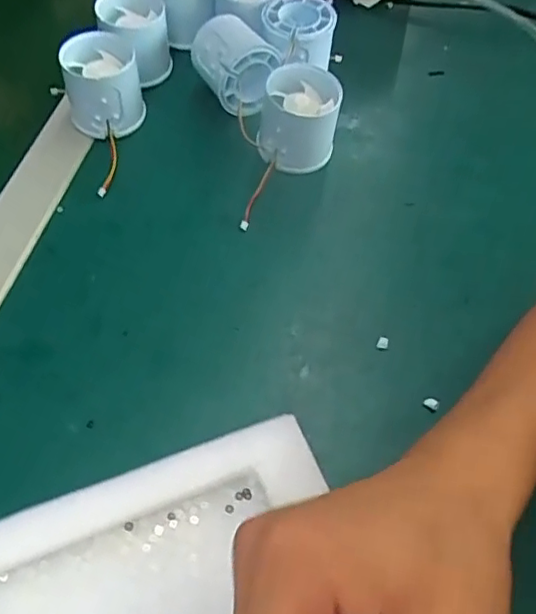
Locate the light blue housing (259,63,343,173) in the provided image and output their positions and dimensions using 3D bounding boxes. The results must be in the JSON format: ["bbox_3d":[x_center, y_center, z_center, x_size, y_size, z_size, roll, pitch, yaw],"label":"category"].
[{"bbox_3d":[0.022,-0.129,0.425,0.051,0.060,0.049,5,57,2],"label":"light blue housing"}]

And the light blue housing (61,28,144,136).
[{"bbox_3d":[-0.120,-0.161,0.441,0.052,0.054,0.053,-16,59,-12],"label":"light blue housing"}]

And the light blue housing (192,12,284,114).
[{"bbox_3d":[-0.025,-0.180,0.456,0.051,0.051,0.057,-16,59,-12],"label":"light blue housing"}]

